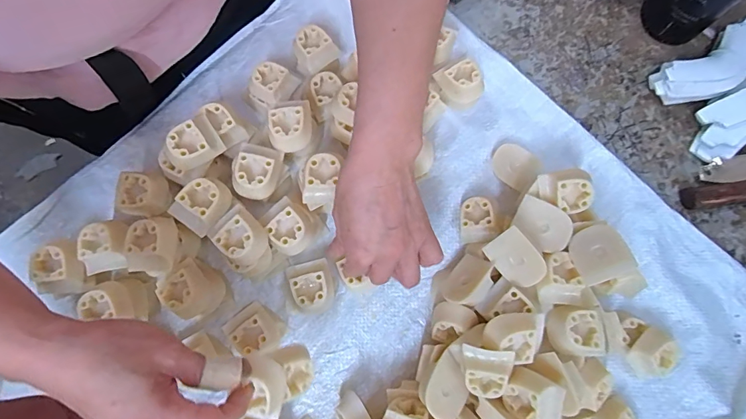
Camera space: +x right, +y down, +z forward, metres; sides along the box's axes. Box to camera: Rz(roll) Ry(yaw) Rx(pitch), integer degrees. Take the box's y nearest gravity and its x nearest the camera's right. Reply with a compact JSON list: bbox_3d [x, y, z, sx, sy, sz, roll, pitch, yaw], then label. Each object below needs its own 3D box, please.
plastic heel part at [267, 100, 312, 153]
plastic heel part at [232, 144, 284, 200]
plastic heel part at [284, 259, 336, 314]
[{"bbox_3d":[-0.072,-0.073,0.373,0.042,0.037,0.044,-14,77,-3],"label":"plastic heel part"},{"bbox_3d":[-0.101,-0.033,0.357,0.034,0.022,0.047,11,77,3],"label":"plastic heel part"},{"bbox_3d":[-0.054,0.071,0.371,0.037,0.031,0.046,-17,78,-3],"label":"plastic heel part"}]

